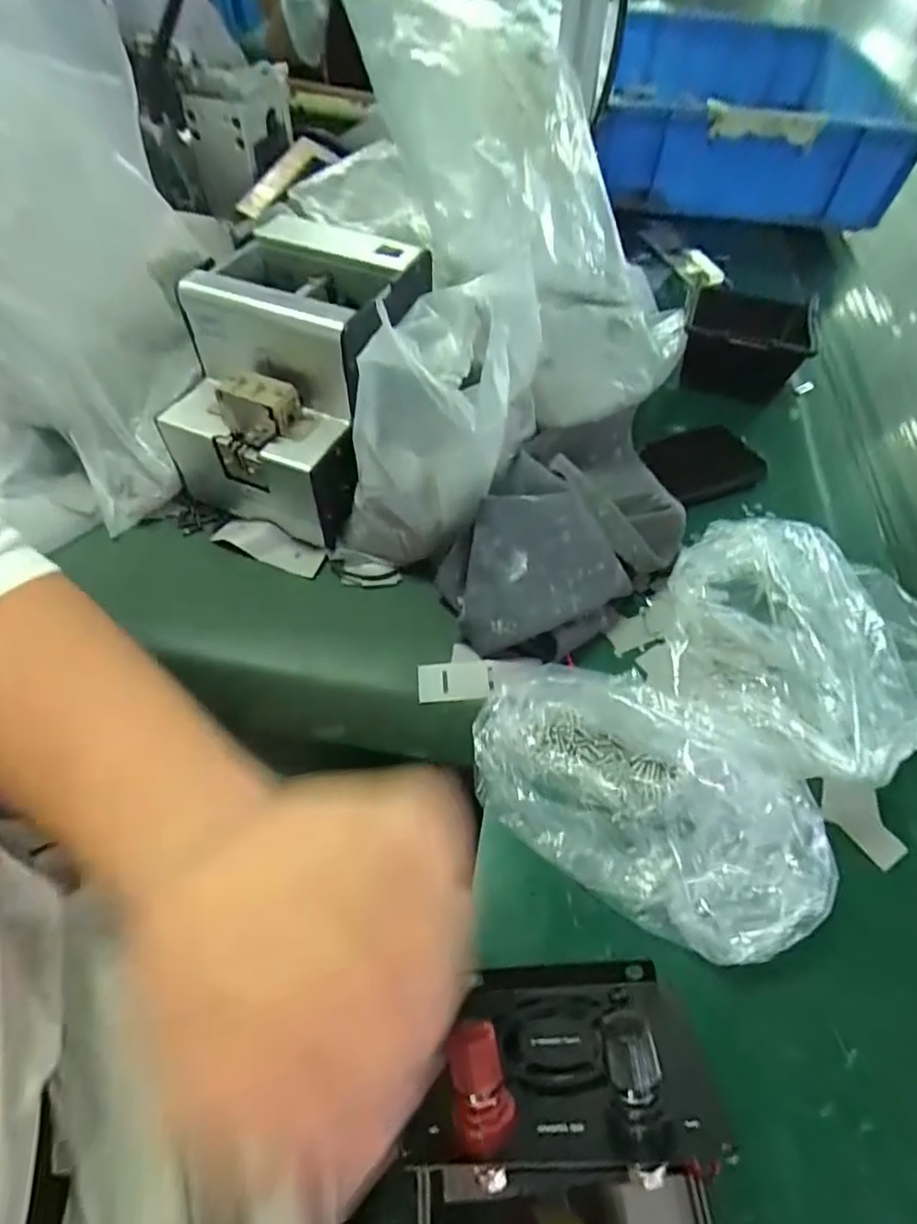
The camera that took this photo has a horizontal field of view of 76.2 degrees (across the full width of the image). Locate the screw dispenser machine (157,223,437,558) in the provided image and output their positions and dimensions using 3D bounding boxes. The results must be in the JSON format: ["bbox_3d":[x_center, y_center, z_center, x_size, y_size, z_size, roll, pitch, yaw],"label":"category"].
[{"bbox_3d":[-0.115,-0.171,0.435,0.144,0.146,0.180,20,56,10],"label":"screw dispenser machine"}]

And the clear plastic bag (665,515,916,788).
[{"bbox_3d":[0.238,0.011,0.381,0.199,0.062,0.190,-4,55,-7],"label":"clear plastic bag"}]

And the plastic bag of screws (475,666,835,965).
[{"bbox_3d":[0.101,0.094,0.323,0.195,0.048,0.118,31,59,17],"label":"plastic bag of screws"}]

